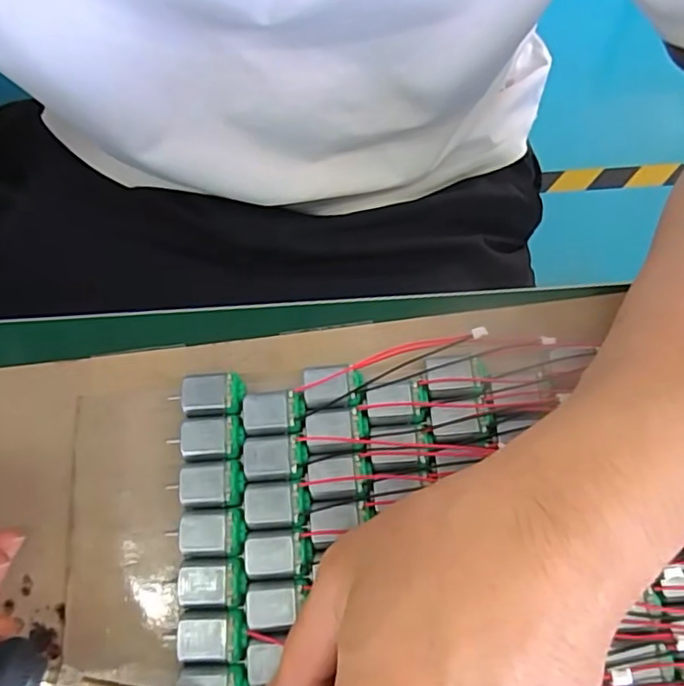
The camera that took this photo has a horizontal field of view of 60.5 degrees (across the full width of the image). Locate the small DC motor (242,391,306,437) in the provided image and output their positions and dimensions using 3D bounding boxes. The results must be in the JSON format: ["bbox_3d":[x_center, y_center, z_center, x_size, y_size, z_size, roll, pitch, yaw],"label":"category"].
[{"bbox_3d":[-0.030,0.032,0.261,0.027,0.017,0.017,-4,72,1],"label":"small DC motor"}]

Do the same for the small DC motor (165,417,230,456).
[{"bbox_3d":[-0.060,0.042,0.259,0.025,0.018,0.015,-3,72,1],"label":"small DC motor"}]

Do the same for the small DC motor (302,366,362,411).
[{"bbox_3d":[-0.004,0.022,0.263,0.025,0.016,0.018,-5,72,1],"label":"small DC motor"}]

